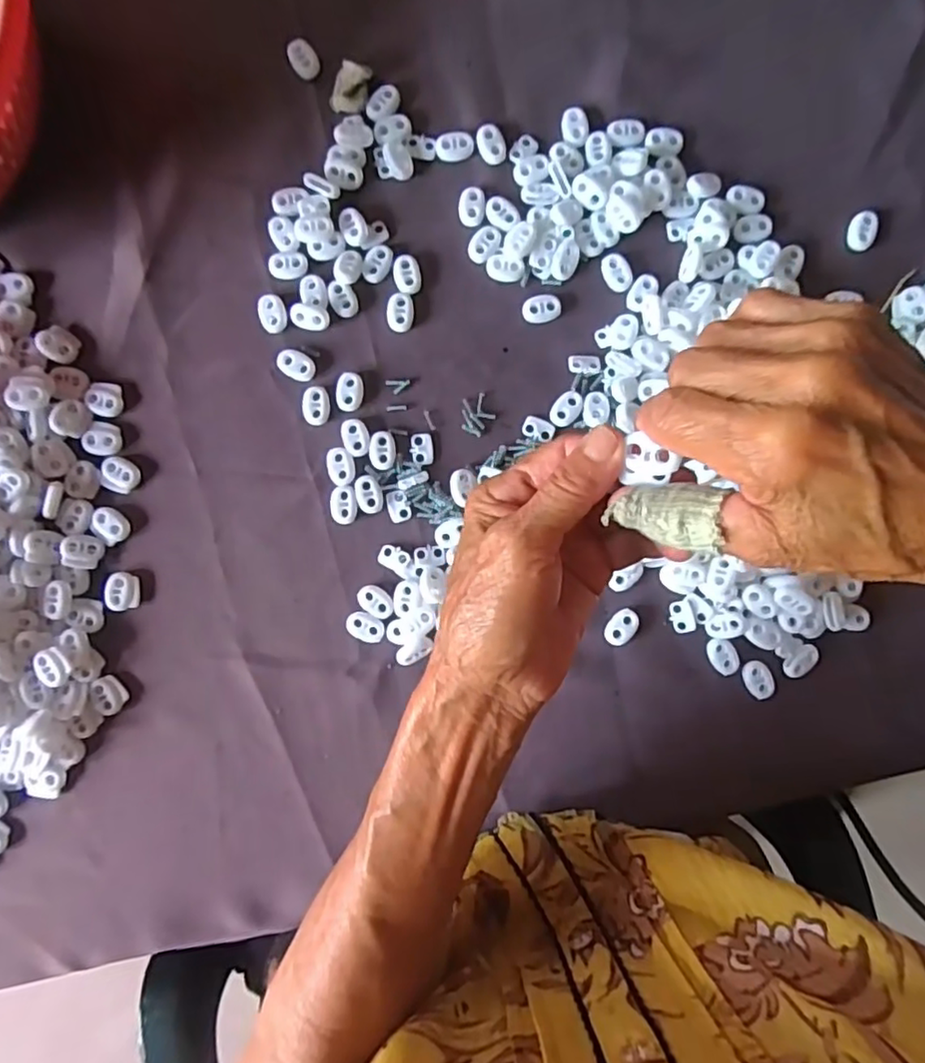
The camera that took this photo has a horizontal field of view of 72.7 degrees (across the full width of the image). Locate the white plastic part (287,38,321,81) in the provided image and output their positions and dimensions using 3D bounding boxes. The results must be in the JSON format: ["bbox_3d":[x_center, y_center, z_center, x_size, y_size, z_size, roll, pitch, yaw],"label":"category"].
[{"bbox_3d":[-0.095,-0.283,0.376,0.015,0.004,0.024,-29,90,-1],"label":"white plastic part"}]

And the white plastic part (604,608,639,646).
[{"bbox_3d":[0.094,0.056,0.372,0.014,0.005,0.024,35,89,0],"label":"white plastic part"}]

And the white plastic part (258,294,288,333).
[{"bbox_3d":[-0.113,-0.129,0.372,0.016,0.004,0.022,-8,89,-1],"label":"white plastic part"}]

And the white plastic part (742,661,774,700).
[{"bbox_3d":[0.176,0.088,0.373,0.016,0.004,0.023,-12,89,-1],"label":"white plastic part"}]

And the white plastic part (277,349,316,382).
[{"bbox_3d":[-0.098,-0.098,0.370,0.022,0.004,0.016,31,89,0],"label":"white plastic part"}]

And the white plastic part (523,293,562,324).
[{"bbox_3d":[0.047,-0.132,0.373,0.023,0.004,0.016,-8,89,-1],"label":"white plastic part"}]

